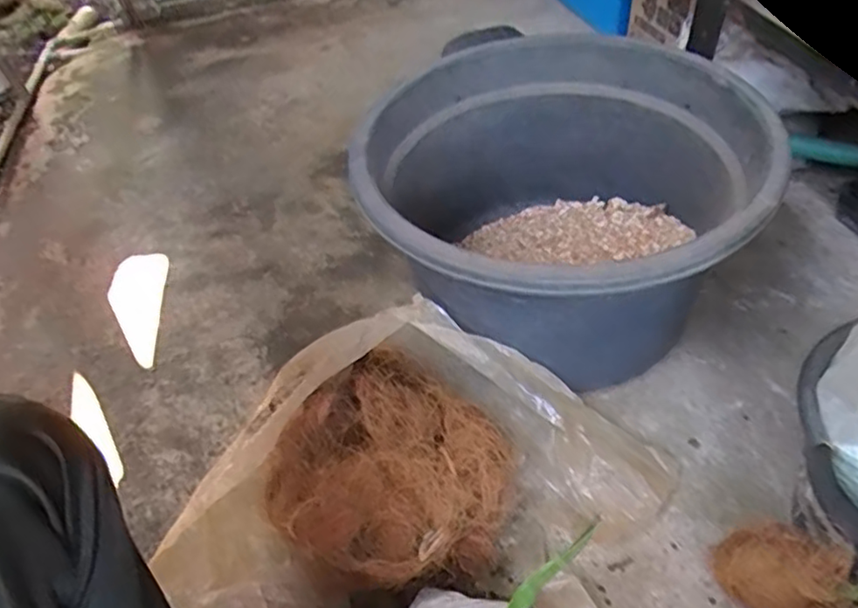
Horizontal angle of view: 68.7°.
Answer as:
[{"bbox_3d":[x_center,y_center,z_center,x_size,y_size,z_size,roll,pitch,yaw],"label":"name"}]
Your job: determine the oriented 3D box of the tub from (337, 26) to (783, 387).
[{"bbox_3d":[0.179,-0.124,0.845,0.466,0.281,0.489,-3,48,4],"label":"tub"}]

